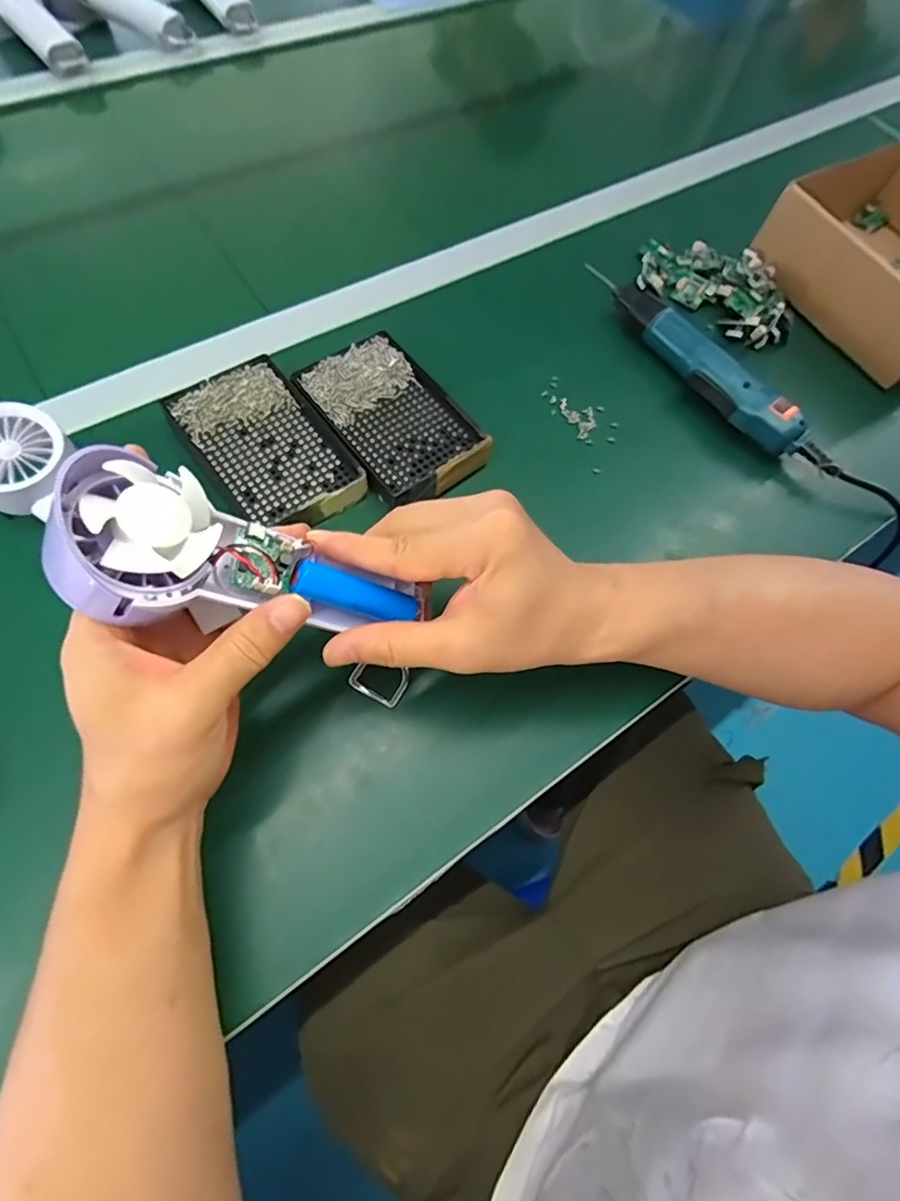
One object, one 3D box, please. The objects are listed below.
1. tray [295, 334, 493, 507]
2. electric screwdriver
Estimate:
[{"bbox_3d":[-0.043,-0.138,0.403,0.088,0.029,0.138,-33,73,-17],"label":"tray"},{"bbox_3d":[0.203,-0.208,0.458,0.043,0.045,0.239,-24,71,-14],"label":"electric screwdriver"}]

